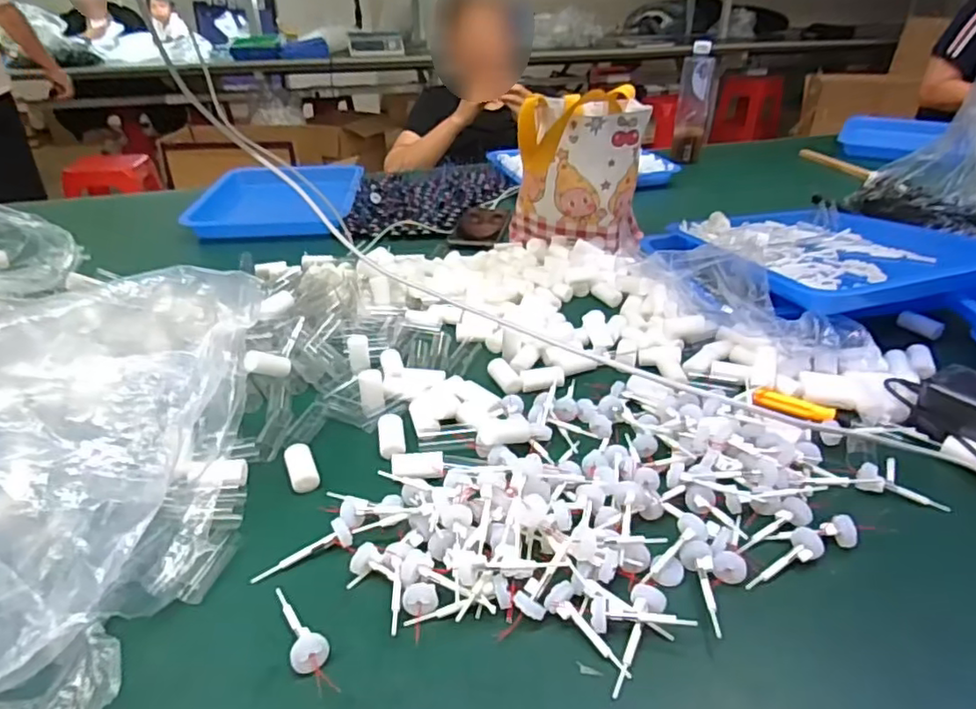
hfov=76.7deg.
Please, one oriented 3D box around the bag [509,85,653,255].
[{"bbox_3d":[0.130,-0.272,0.884,0.185,0.187,0.169,2,31,5],"label":"bag"}]

